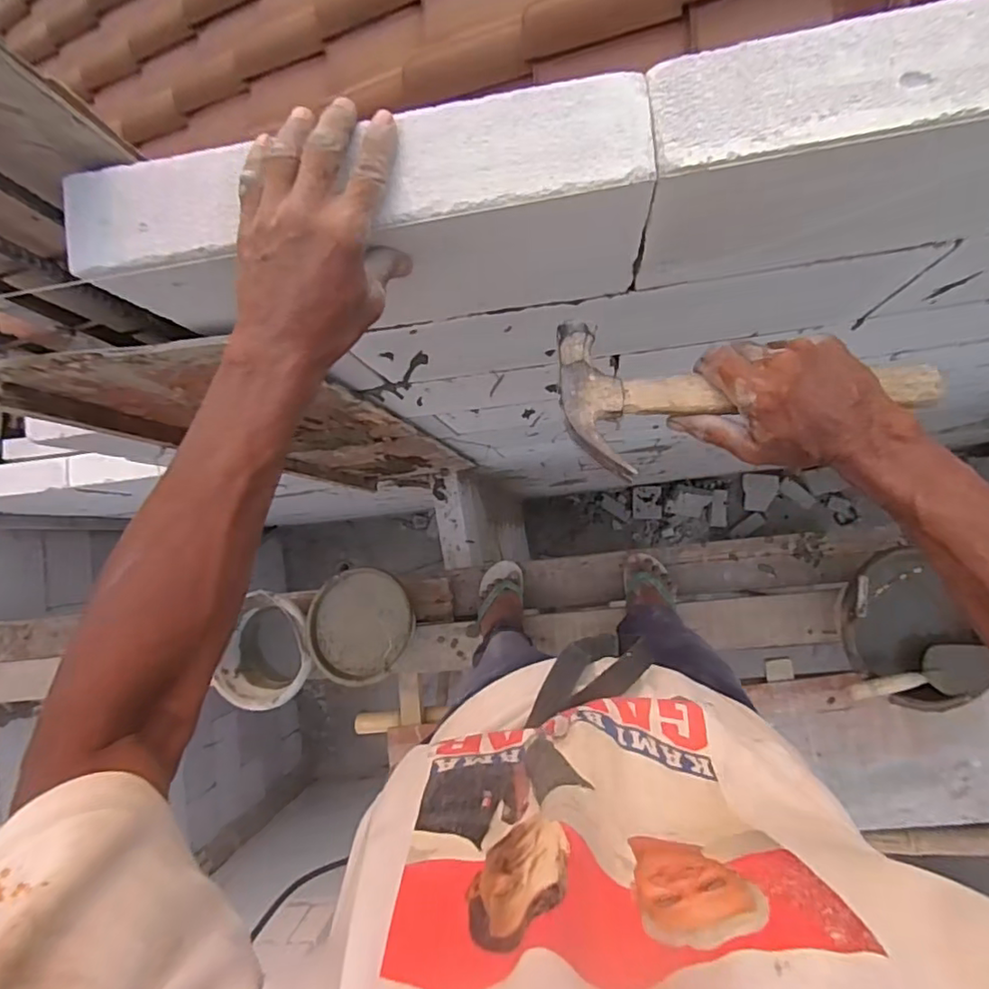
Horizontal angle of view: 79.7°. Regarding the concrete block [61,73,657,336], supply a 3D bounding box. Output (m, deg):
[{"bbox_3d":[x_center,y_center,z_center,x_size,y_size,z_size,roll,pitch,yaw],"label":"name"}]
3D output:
[{"bbox_3d":[-0.090,-0.210,0.489,0.406,0.193,0.078,-7,85,8],"label":"concrete block"}]

